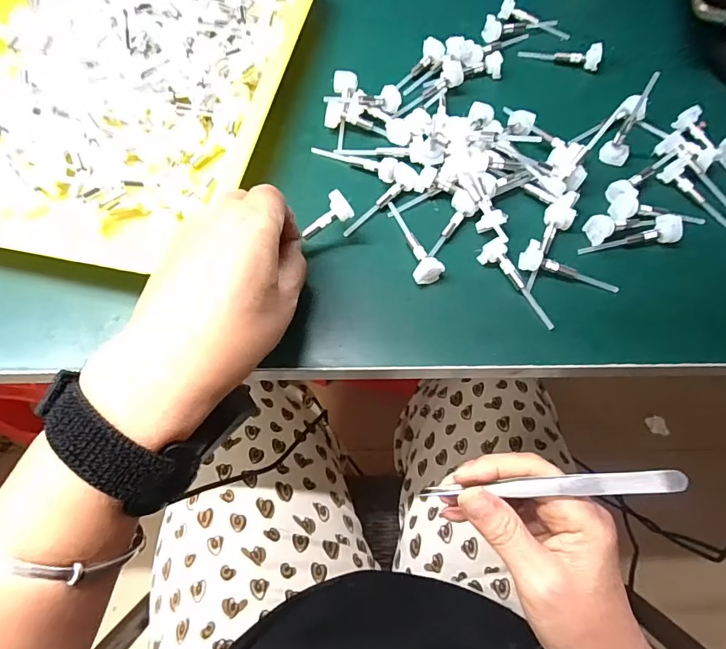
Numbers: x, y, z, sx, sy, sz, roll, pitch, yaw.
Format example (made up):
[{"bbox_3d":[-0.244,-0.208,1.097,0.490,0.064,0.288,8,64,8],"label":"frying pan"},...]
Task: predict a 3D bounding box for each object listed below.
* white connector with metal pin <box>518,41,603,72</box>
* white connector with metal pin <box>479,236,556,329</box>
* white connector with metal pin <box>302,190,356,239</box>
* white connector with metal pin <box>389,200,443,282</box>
[{"bbox_3d":[0.164,-0.226,0.370,0.063,0.016,0.015,16,67,5],"label":"white connector with metal pin"},{"bbox_3d":[0.100,-0.027,0.283,0.016,0.012,0.067,-30,71,-14],"label":"white connector with metal pin"},{"bbox_3d":[-0.023,-0.066,0.279,0.034,0.014,0.014,-40,71,1],"label":"white connector with metal pin"},{"bbox_3d":[0.030,-0.056,0.295,0.018,0.011,0.064,-22,69,-11],"label":"white connector with metal pin"}]

